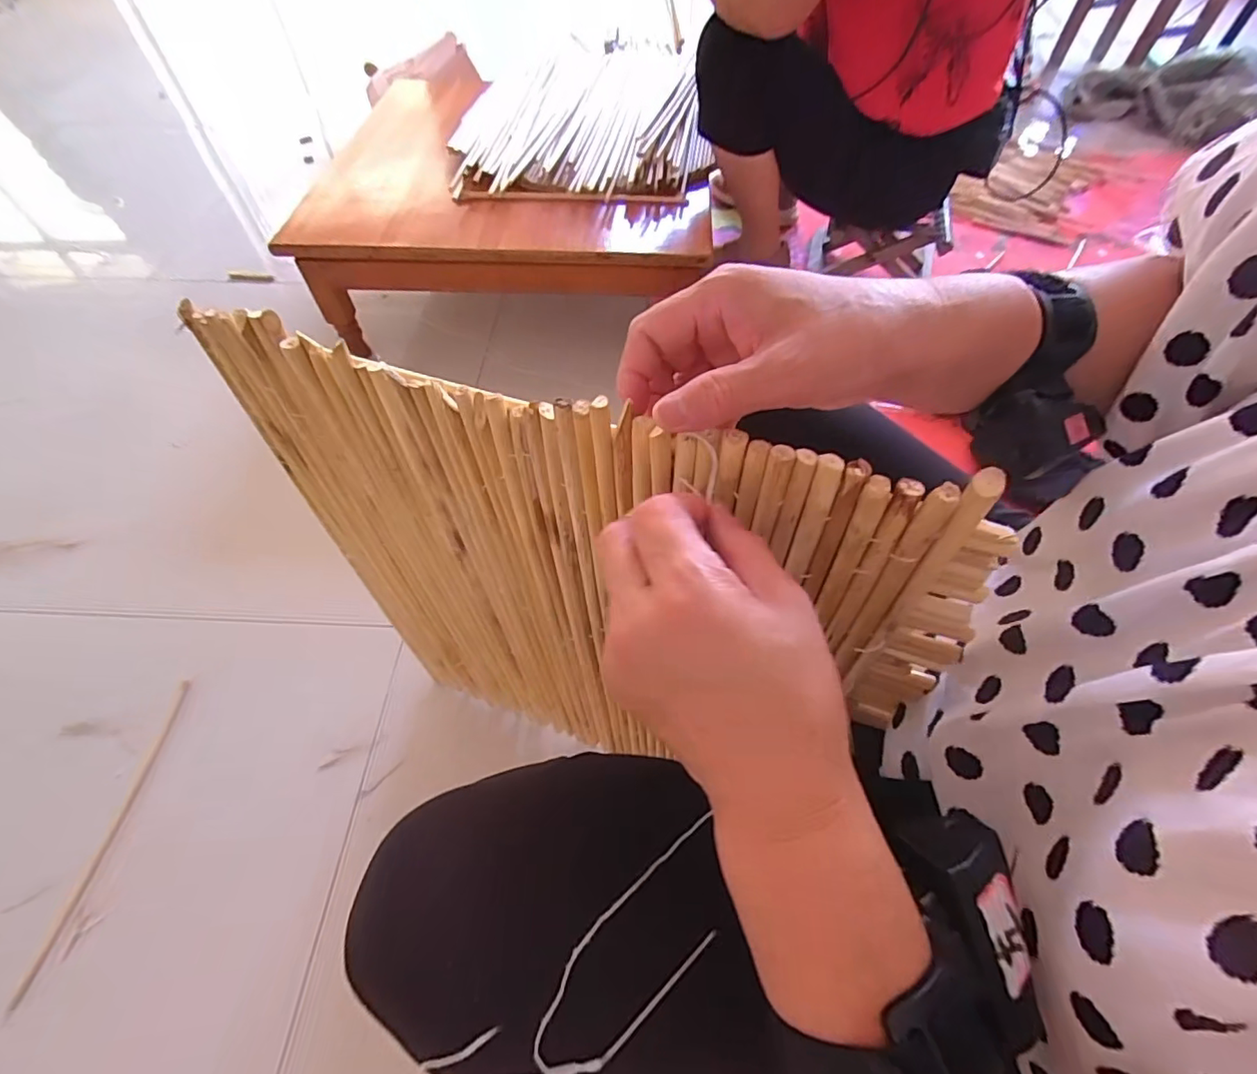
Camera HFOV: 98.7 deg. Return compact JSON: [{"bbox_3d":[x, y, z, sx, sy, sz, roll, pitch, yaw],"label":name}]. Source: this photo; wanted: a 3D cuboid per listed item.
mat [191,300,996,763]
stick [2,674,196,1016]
[{"bbox_3d":[-0.043,0.079,0.443,0.465,0.490,0.031,15,55,15],"label":"mat"},{"bbox_3d":[-0.602,0.334,0.630,0.014,0.017,0.331,5,57,4],"label":"stick"}]

